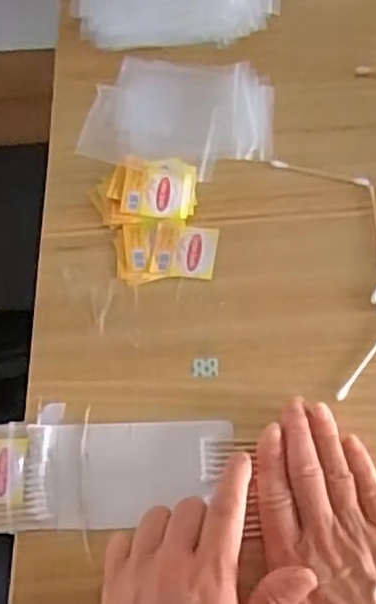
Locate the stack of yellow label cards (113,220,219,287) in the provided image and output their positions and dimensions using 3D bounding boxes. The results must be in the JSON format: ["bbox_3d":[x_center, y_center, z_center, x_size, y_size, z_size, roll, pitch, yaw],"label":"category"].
[{"bbox_3d":[-0.015,-0.037,0.521,0.073,0.006,0.048,-3,65,1],"label":"stack of yellow label cards"}]

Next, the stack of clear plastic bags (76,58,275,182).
[{"bbox_3d":[-0.003,-0.146,0.561,0.139,0.015,0.102,8,65,6],"label":"stack of clear plastic bags"}]

